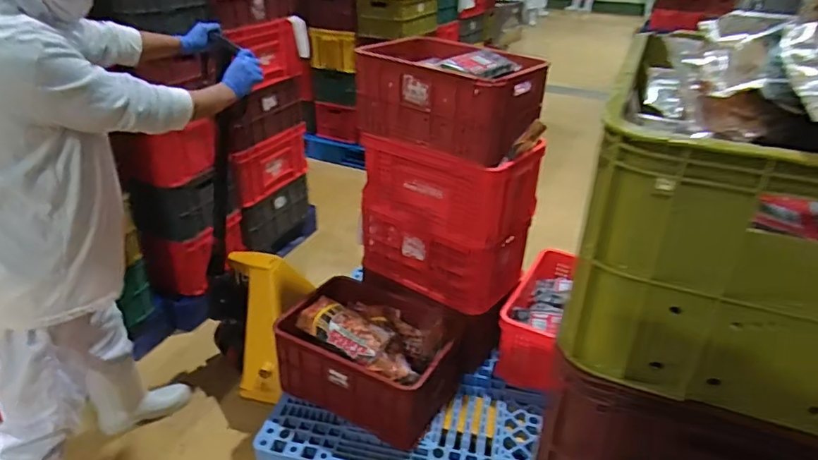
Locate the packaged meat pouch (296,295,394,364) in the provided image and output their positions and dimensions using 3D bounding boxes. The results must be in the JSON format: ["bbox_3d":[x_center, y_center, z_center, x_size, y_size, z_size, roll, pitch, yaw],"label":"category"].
[{"bbox_3d":[-0.196,0.297,1.633,0.303,0.050,0.124,23,36,31],"label":"packaged meat pouch"}]

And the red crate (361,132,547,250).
[{"bbox_3d":[0.124,-0.161,1.727,0.488,0.261,0.293,23,36,31],"label":"red crate"}]

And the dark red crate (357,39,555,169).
[{"bbox_3d":[0.112,-0.417,1.671,0.546,0.231,0.324,24,36,32],"label":"dark red crate"}]

